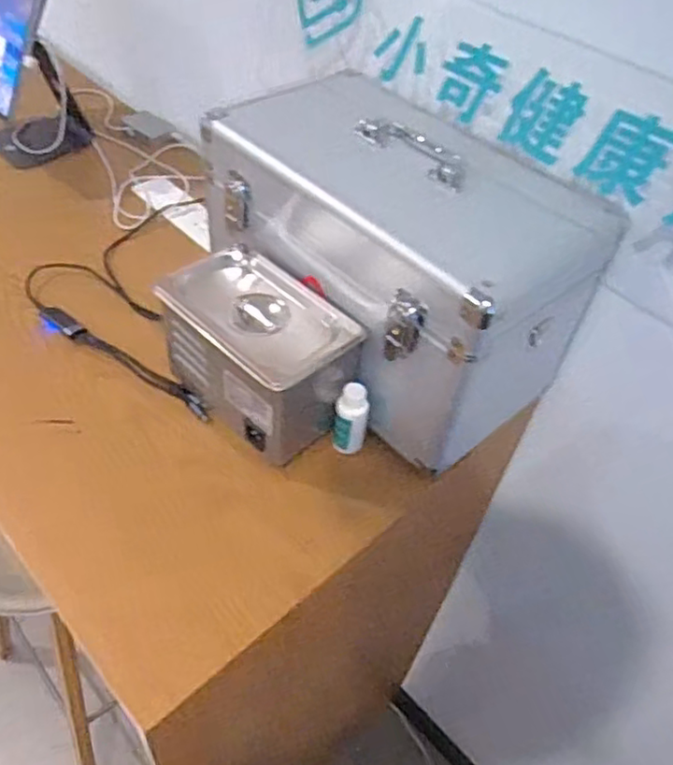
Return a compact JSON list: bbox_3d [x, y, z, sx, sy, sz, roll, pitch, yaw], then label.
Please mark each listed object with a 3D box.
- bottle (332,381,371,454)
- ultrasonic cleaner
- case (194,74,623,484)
[{"bbox_3d":[0.014,0.034,0.608,0.029,0.078,0.021,9,47,2],"label":"bottle"},{"bbox_3d":[-0.074,-0.027,0.613,0.111,0.121,0.172,-33,58,-31],"label":"ultrasonic cleaner"},{"bbox_3d":[0.058,-0.121,0.637,0.205,0.198,0.318,-30,57,-29],"label":"case"}]

